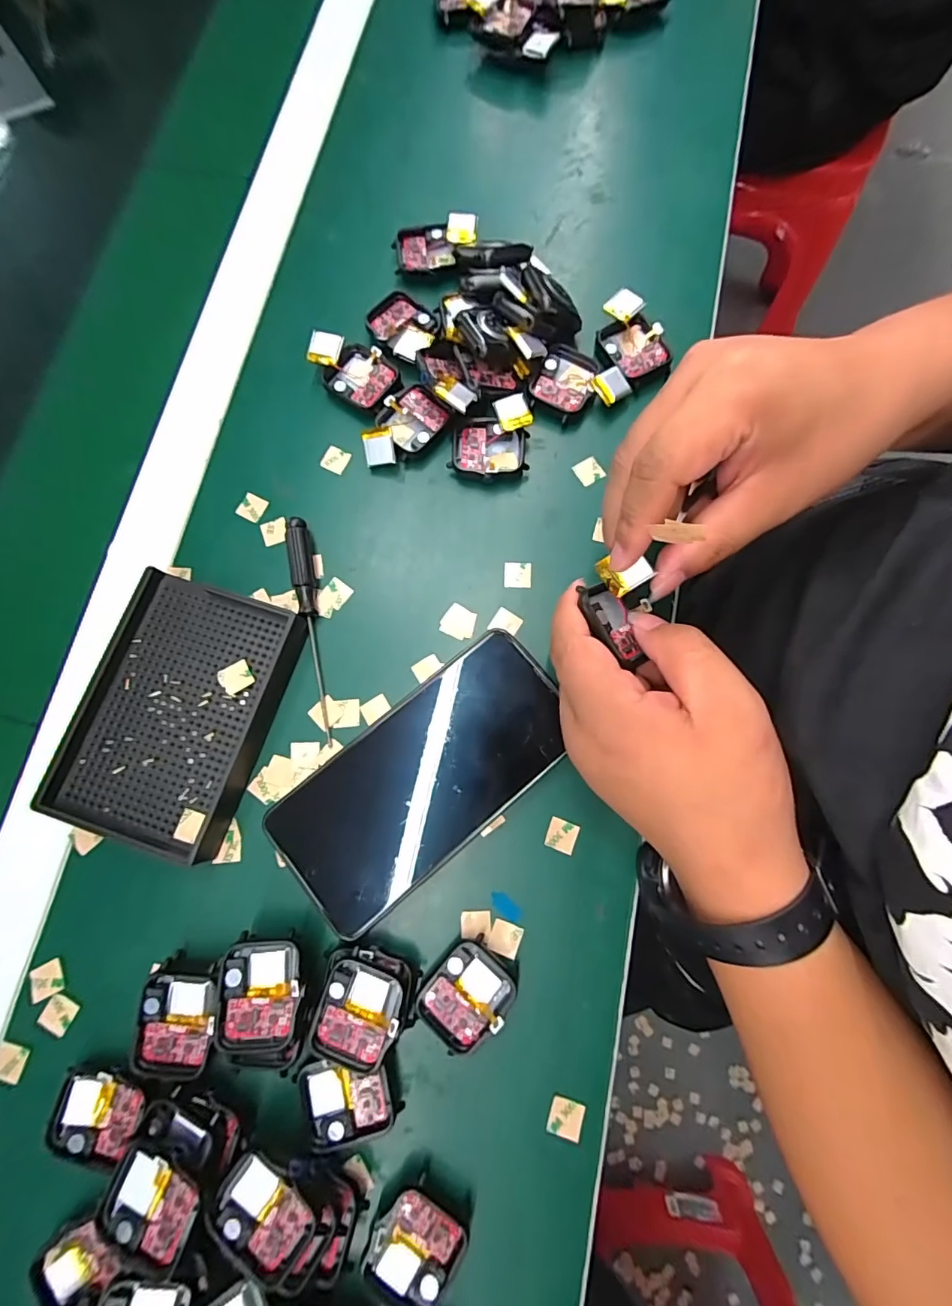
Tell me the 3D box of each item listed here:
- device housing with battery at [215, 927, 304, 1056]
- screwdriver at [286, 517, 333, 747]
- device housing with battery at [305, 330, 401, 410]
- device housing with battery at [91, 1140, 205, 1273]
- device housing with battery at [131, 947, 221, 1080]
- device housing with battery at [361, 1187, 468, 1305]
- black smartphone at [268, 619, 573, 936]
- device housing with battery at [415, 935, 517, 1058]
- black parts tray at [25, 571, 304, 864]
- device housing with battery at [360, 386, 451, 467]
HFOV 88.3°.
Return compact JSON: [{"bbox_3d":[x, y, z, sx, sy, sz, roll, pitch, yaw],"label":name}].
[{"bbox_3d":[-0.099,0.156,0.224,0.038,0.007,0.044,1,67,2],"label":"device housing with battery"},{"bbox_3d":[-0.092,-0.015,0.279,0.012,0.014,0.129,-12,78,-1],"label":"screwdriver"},{"bbox_3d":[-0.078,-0.178,0.310,0.058,0.016,0.038,29,80,7],"label":"device housing with battery"},{"bbox_3d":[-0.139,0.234,0.208,0.043,0.012,0.036,19,79,5],"label":"device housing with battery"},{"bbox_3d":[-0.140,0.173,0.236,0.034,0.016,0.046,7,78,3],"label":"device housing with battery"},{"bbox_3d":[-0.028,0.266,0.219,0.037,0.013,0.041,34,81,8],"label":"device housing with battery"},{"bbox_3d":[-0.026,0.063,0.261,0.160,0.014,0.076,-39,80,-7],"label":"black smartphone"},{"bbox_3d":[-0.005,0.166,0.240,0.037,0.012,0.044,42,82,9],"label":"device housing with battery"},{"bbox_3d":[-0.162,0.029,0.267,0.096,0.021,0.135,17,79,5],"label":"black parts tray"},{"bbox_3d":[-0.044,-0.138,0.303,0.036,0.015,0.058,40,82,9],"label":"device housing with battery"}]

